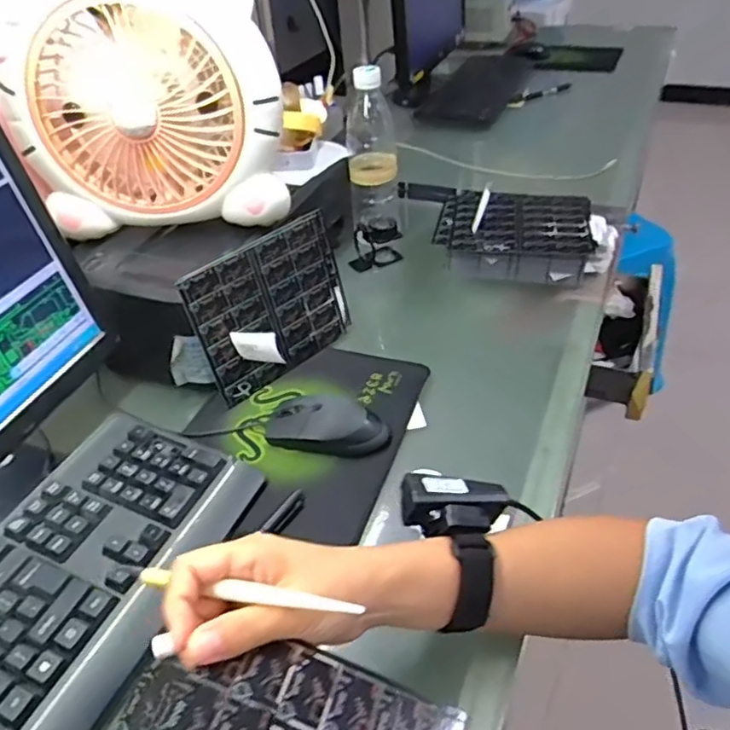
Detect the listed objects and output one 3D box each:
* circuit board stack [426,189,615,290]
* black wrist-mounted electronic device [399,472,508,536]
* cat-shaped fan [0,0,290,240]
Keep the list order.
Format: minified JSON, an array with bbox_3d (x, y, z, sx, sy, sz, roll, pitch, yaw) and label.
[{"bbox_3d":[0.209,-0.171,0.807,0.222,0.073,0.150,7,41,14],"label":"circuit board stack"},{"bbox_3d":[0.061,0.096,0.419,0.070,0.025,0.041,0,39,5],"label":"black wrist-mounted electronic device"},{"bbox_3d":[-0.215,-0.258,0.601,0.259,0.235,0.095,-5,39,0],"label":"cat-shaped fan"}]

